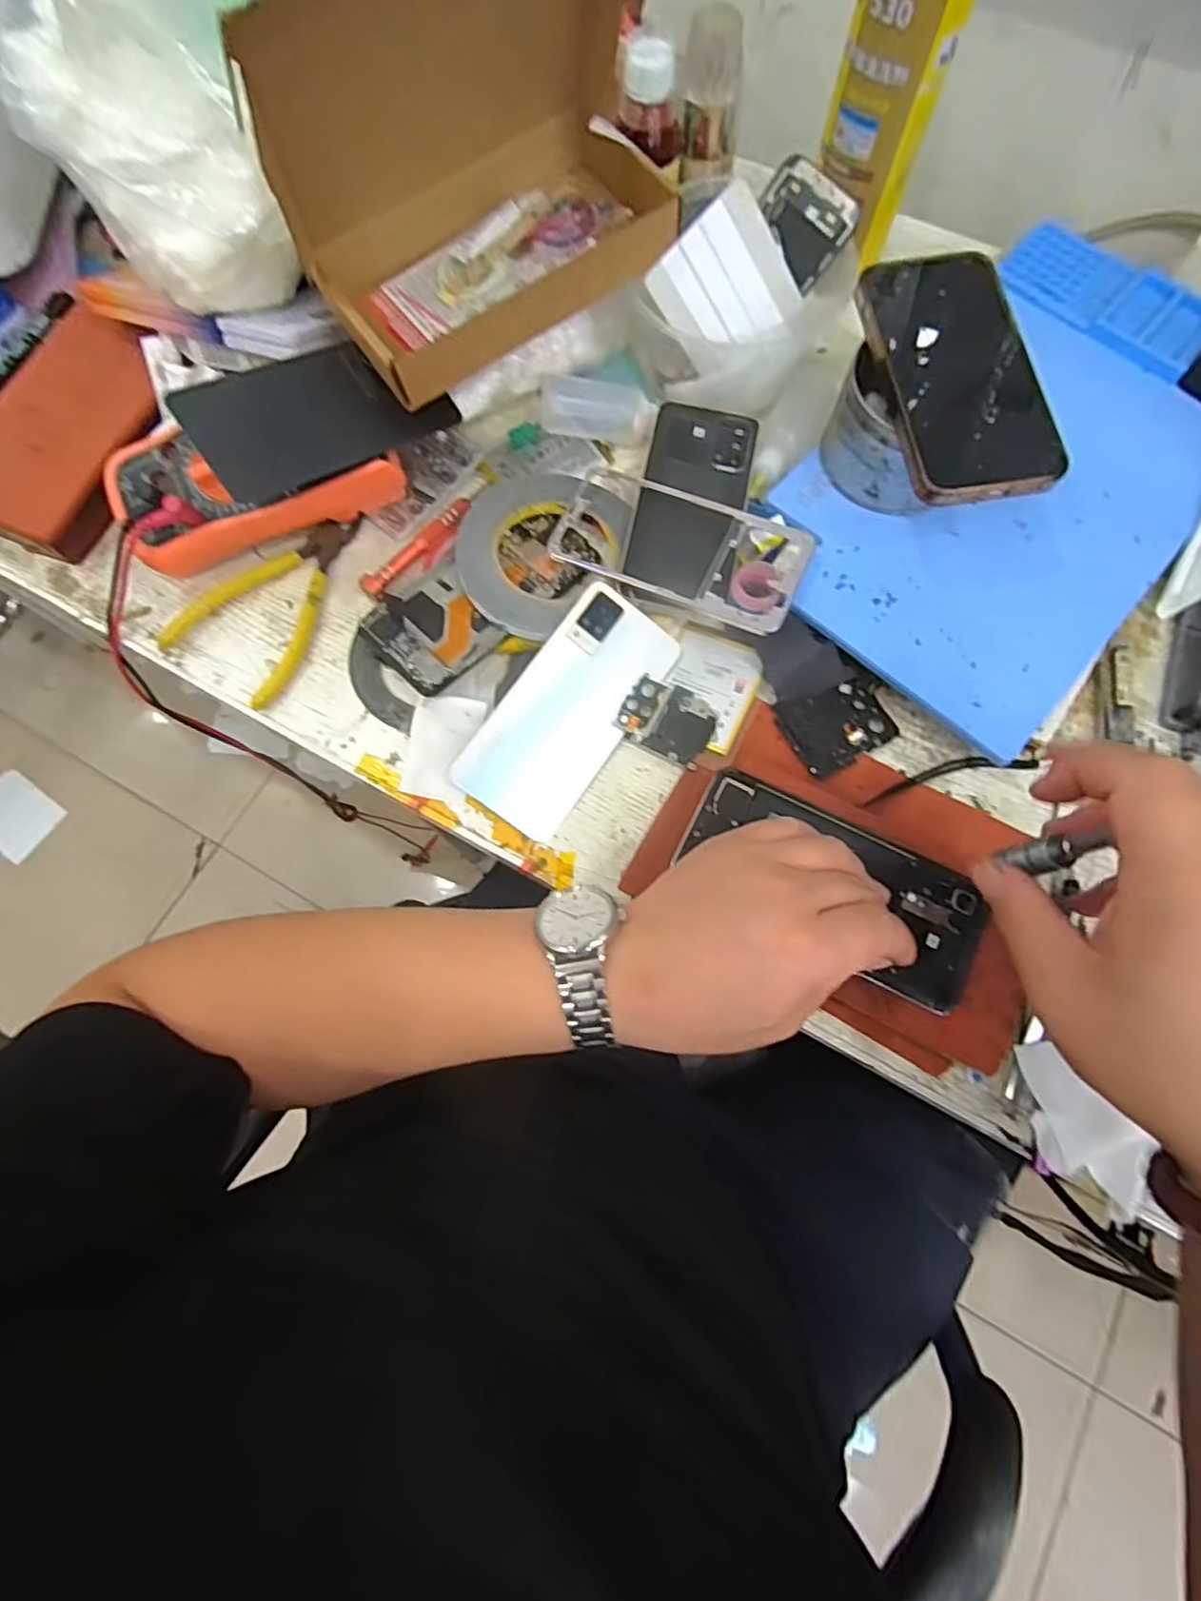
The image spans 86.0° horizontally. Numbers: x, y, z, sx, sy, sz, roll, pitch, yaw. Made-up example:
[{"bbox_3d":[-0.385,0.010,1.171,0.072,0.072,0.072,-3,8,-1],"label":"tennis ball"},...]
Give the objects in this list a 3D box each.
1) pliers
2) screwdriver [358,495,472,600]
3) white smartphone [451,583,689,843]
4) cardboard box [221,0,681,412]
[{"bbox_3d":[-0.213,-0.139,0.429,0.089,0.010,0.143,34,77,10],"label":"pliers"},{"bbox_3d":[-0.121,-0.171,0.434,0.019,0.015,0.096,39,78,11],"label":"screwdriver"},{"bbox_3d":[-0.019,-0.056,0.398,0.072,0.007,0.156,37,81,-8],"label":"white smartphone"},{"bbox_3d":[-0.069,-0.351,0.346,0.209,0.147,0.118,-32,76,-8],"label":"cardboard box"}]

